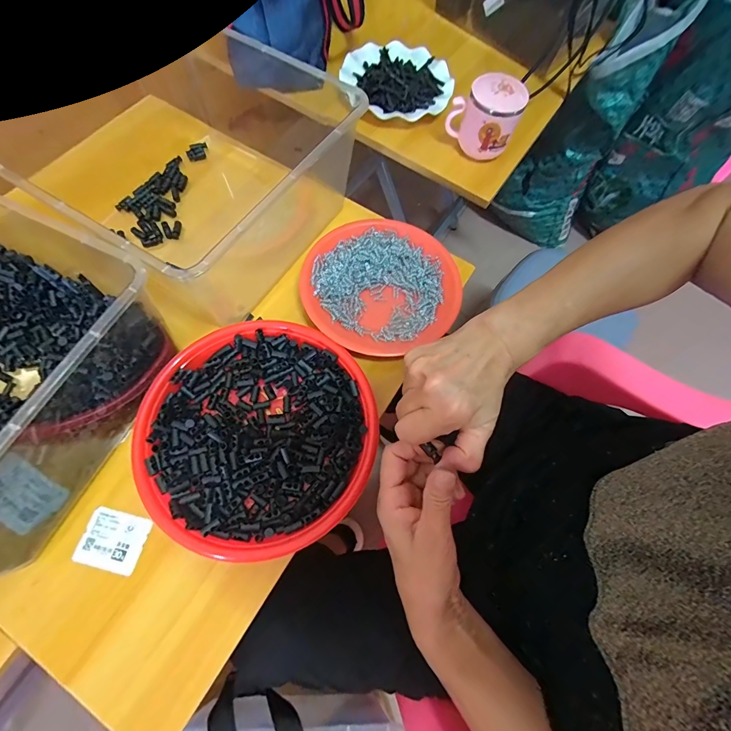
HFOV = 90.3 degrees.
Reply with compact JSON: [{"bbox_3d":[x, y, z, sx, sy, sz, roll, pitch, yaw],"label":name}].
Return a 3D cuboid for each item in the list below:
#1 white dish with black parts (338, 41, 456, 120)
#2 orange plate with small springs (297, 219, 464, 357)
[{"bbox_3d":[0.060,-0.479,0.601,0.165,0.024,0.181,1,69,-3],"label":"white dish with black parts"},{"bbox_3d":[0.018,-0.100,0.459,0.186,0.024,0.185,1,68,-2],"label":"orange plate with small springs"}]

